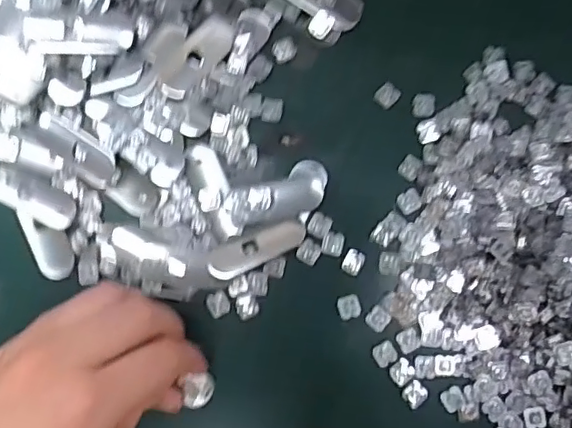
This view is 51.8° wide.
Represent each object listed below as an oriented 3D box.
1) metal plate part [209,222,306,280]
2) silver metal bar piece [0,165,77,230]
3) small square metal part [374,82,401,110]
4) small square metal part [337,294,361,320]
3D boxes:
[{"bbox_3d":[-0.015,0.017,0.293,0.049,0.005,0.015,-28,86,0],"label":"metal plate part"},{"bbox_3d":[-0.129,-0.009,0.299,0.049,0.006,0.019,26,87,3],"label":"silver metal bar piece"},{"bbox_3d":[0.051,-0.060,0.297,0.010,0.004,0.012,40,88,3],"label":"small square metal part"},{"bbox_3d":[0.031,0.046,0.290,0.011,0.004,0.011,-16,86,0],"label":"small square metal part"}]

